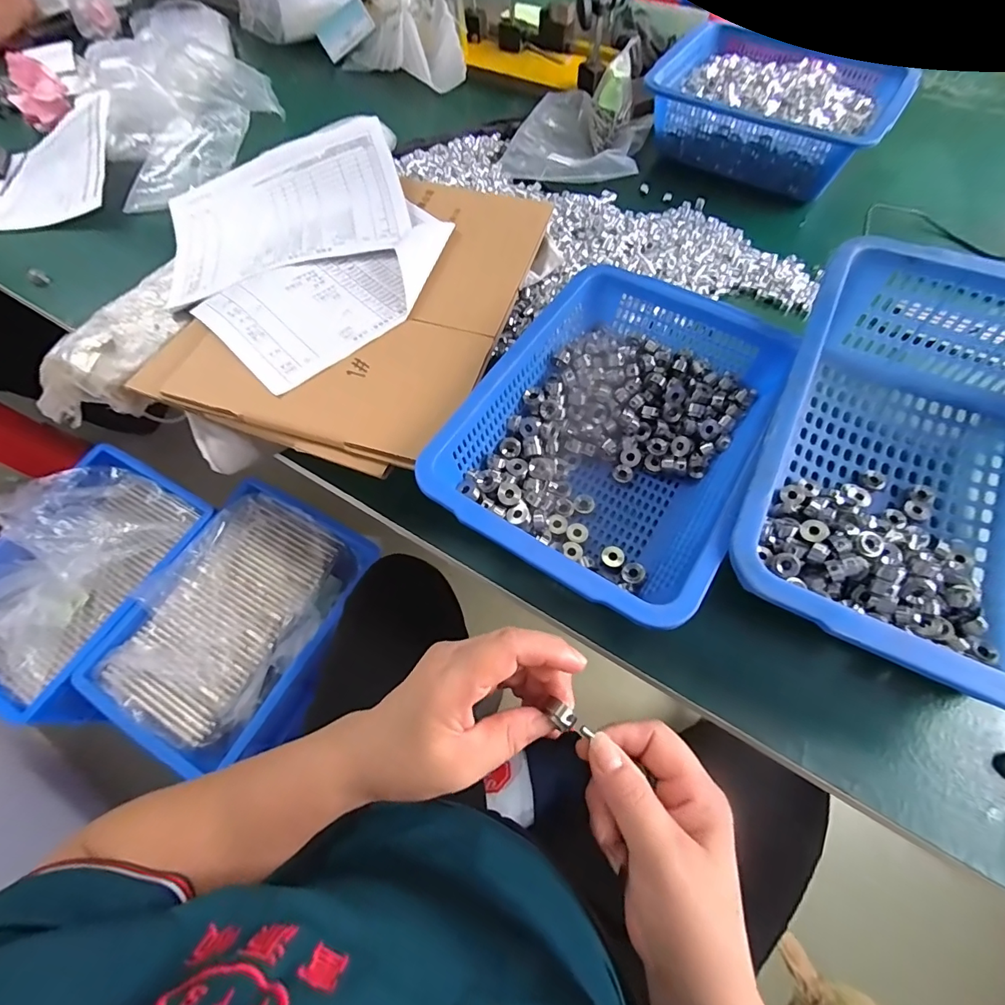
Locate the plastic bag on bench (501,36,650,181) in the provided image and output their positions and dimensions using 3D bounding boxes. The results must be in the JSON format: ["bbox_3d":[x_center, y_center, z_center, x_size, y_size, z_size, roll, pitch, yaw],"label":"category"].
[{"bbox_3d":[0.115,-0.560,0.681,0.185,0.073,0.235,14,65,9],"label":"plastic bag on bench"}]

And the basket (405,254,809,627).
[{"bbox_3d":[0.108,-0.061,0.429,0.236,0.099,0.317,30,68,15],"label":"basket"}]

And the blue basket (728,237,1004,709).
[{"bbox_3d":[0.347,-0.021,0.382,0.268,0.125,0.357,24,67,13],"label":"blue basket"}]

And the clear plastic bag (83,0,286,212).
[{"bbox_3d":[-0.485,-0.616,0.712,0.261,0.105,0.302,-24,65,-10],"label":"clear plastic bag"}]

